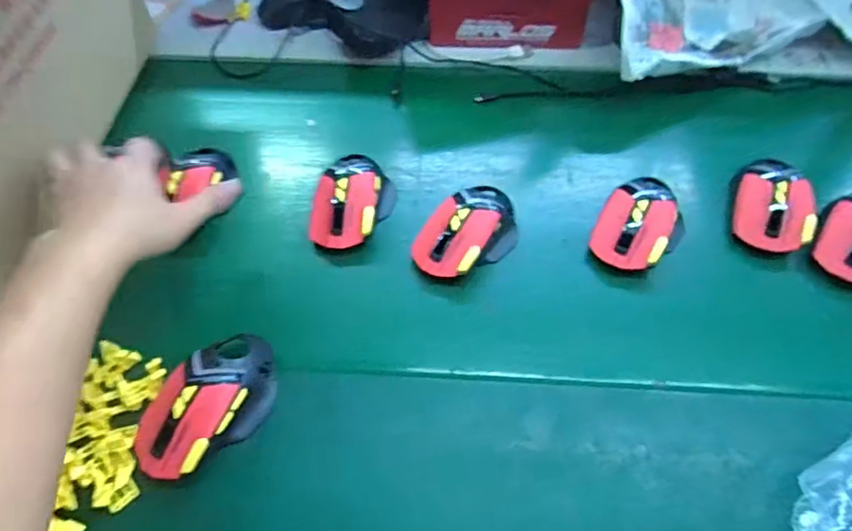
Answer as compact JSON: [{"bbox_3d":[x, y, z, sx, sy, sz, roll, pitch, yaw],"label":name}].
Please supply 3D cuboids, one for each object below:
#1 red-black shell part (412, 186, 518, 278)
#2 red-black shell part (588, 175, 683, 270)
[{"bbox_3d":[0.042,-0.033,0.498,0.066,0.039,0.115,40,65,22],"label":"red-black shell part"},{"bbox_3d":[0.199,-0.041,0.499,0.070,0.033,0.107,31,63,19],"label":"red-black shell part"}]

